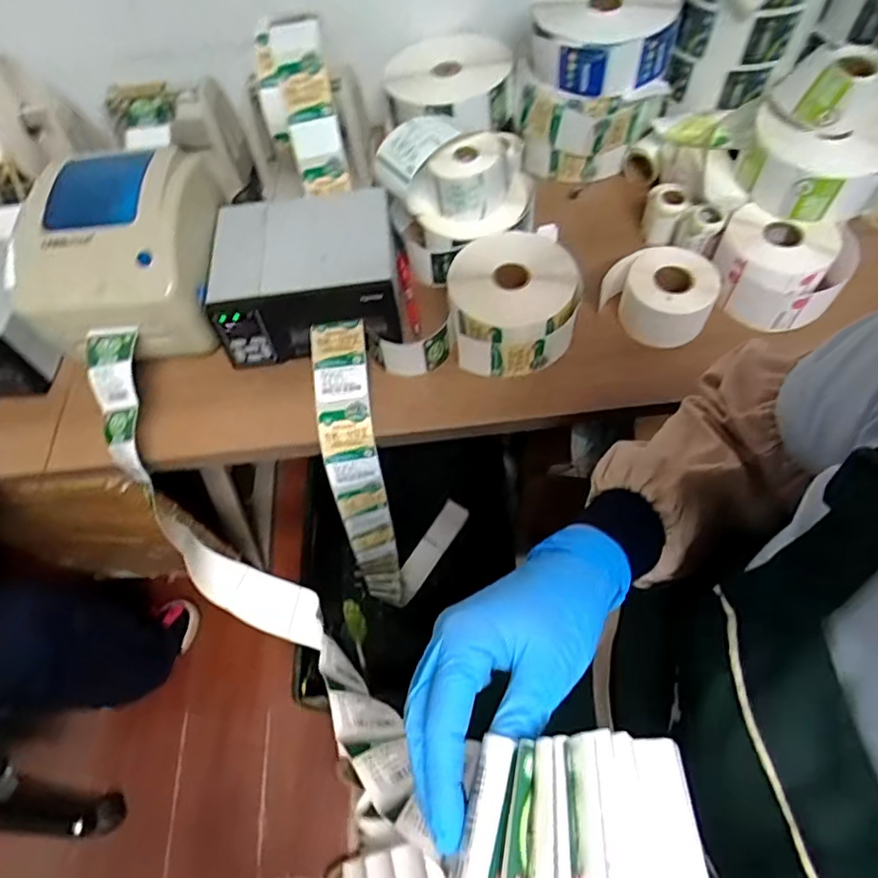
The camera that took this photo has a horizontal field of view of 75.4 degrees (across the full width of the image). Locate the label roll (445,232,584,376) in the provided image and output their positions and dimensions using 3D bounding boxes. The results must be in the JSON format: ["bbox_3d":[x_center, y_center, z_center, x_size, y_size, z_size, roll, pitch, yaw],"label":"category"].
[{"bbox_3d":[0.092,-0.171,0.703,0.157,0.066,0.179,9,62,9],"label":"label roll"}]

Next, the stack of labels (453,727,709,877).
[{"bbox_3d":[0.063,0.161,0.240,0.101,0.036,0.065,1,61,5],"label":"stack of labels"}]

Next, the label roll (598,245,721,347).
[{"bbox_3d":[0.266,-0.176,0.688,0.124,0.066,0.090,33,68,20],"label":"label roll"}]

